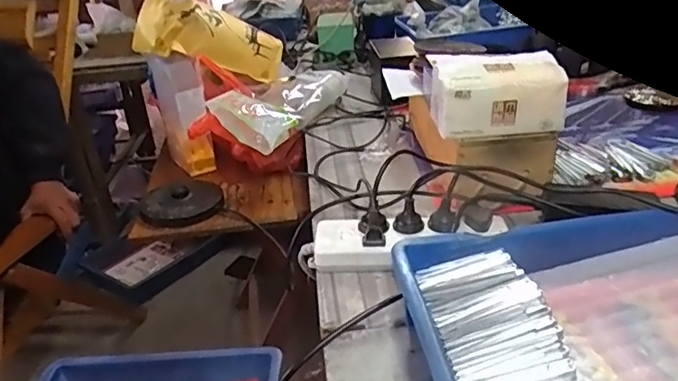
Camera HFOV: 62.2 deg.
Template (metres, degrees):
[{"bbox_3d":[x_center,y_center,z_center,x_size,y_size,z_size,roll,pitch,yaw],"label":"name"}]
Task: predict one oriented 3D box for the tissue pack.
[{"bbox_3d":[0.200,-0.125,0.723,0.160,0.083,0.104,-2,28,6],"label":"tissue pack"}]

